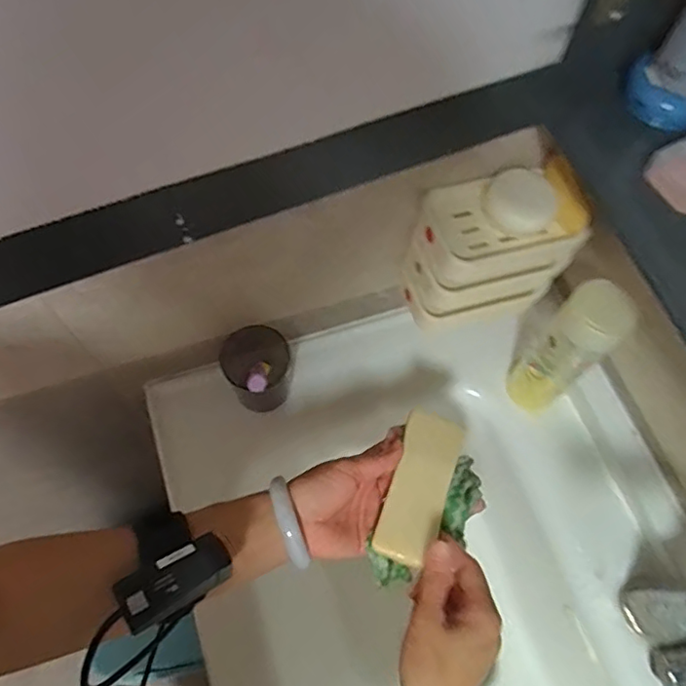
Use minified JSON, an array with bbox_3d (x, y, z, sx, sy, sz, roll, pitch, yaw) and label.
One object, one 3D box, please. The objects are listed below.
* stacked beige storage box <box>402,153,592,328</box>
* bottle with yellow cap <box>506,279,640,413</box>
[{"bbox_3d":[0.140,-0.091,0.564,0.151,0.128,0.090,-9,67,-6],"label":"stacked beige storage box"},{"bbox_3d":[0.224,0.014,0.592,0.049,0.203,0.061,-36,72,-16],"label":"bottle with yellow cap"}]

